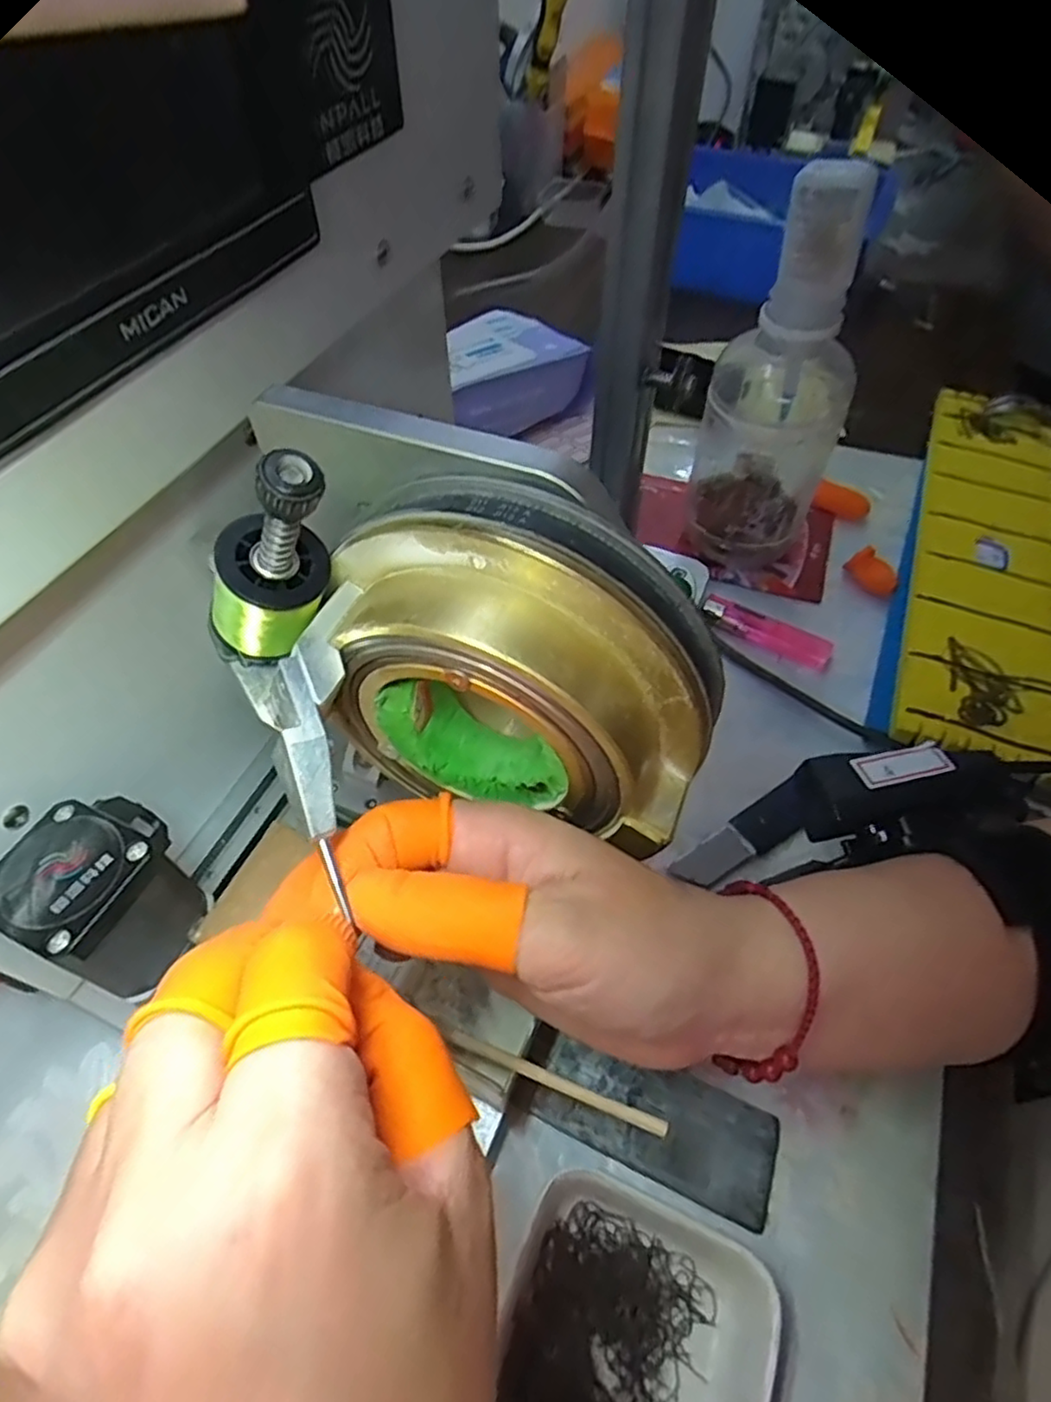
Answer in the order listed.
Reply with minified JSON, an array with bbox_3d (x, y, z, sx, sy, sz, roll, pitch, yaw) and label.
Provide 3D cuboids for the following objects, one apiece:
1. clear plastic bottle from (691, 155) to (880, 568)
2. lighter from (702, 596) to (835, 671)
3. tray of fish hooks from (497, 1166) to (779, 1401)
[{"bbox_3d":[0.139,-0.167,0.374,0.076,0.197,0.072,20,56,14],"label":"clear plastic bottle"},{"bbox_3d":[0.141,-0.041,0.403,0.076,0.009,0.019,30,59,20],"label":"lighter"},{"bbox_3d":[0.031,0.201,0.212,0.077,0.023,0.078,20,56,14],"label":"tray of fish hooks"}]

